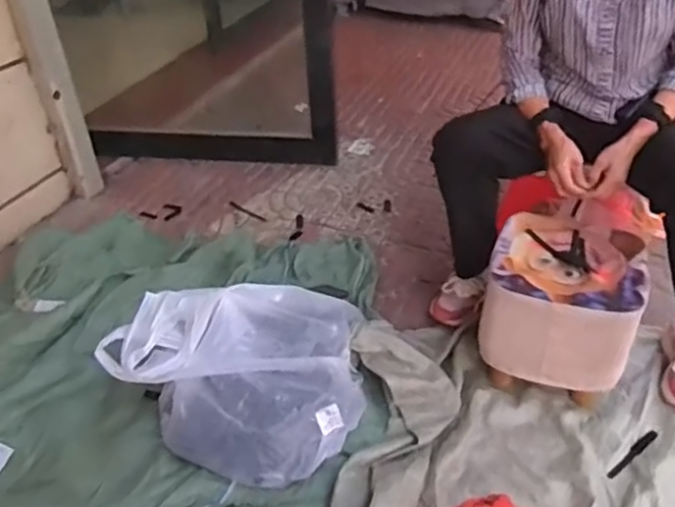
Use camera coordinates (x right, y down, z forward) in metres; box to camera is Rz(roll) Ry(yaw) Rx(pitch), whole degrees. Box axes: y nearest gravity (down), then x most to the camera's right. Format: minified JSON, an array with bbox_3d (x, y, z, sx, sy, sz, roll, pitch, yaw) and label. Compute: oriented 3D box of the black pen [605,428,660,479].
[{"bbox_3d":[0.506,0.342,1.127,0.144,0.006,0.018,-26,45,-27],"label":"black pen"}]

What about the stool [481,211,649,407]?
[{"bbox_3d":[0.401,0.107,1.208,0.243,0.240,0.253,9,39,17],"label":"stool"}]

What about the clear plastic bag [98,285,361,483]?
[{"bbox_3d":[-0.179,0.202,1.157,0.434,0.177,0.321,5,38,12],"label":"clear plastic bag"}]

